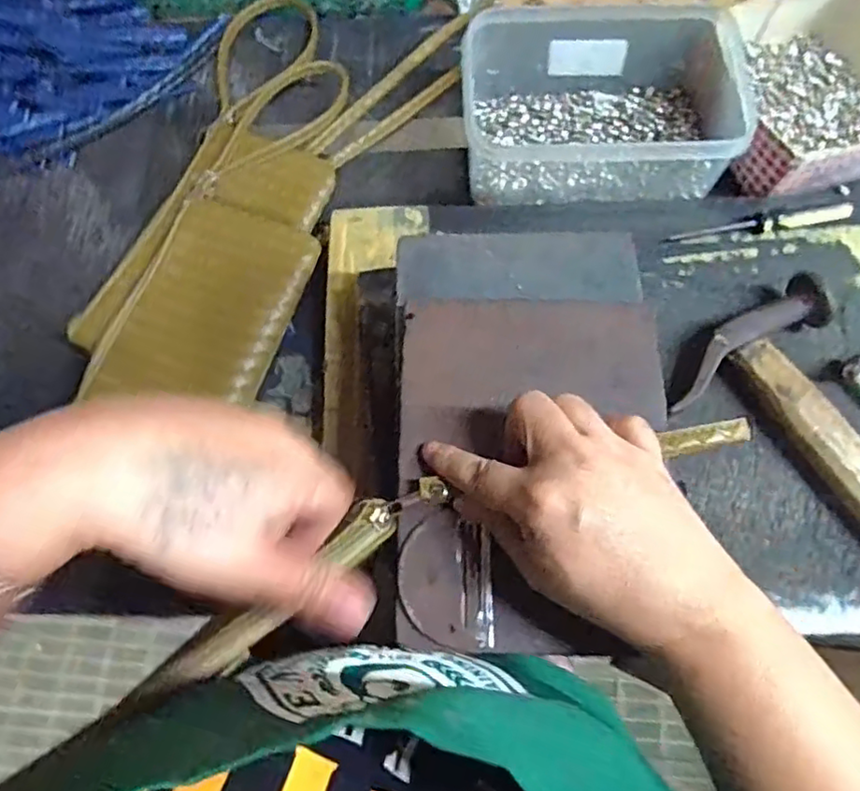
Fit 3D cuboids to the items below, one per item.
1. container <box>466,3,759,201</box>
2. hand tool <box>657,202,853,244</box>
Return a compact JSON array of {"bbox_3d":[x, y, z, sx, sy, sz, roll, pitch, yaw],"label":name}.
[{"bbox_3d":[0.124,-0.228,0.472,0.187,0.073,0.154,3,71,1],"label":"container"},{"bbox_3d":[0.232,-0.122,0.446,0.126,0.019,0.015,-7,71,-2],"label":"hand tool"}]

